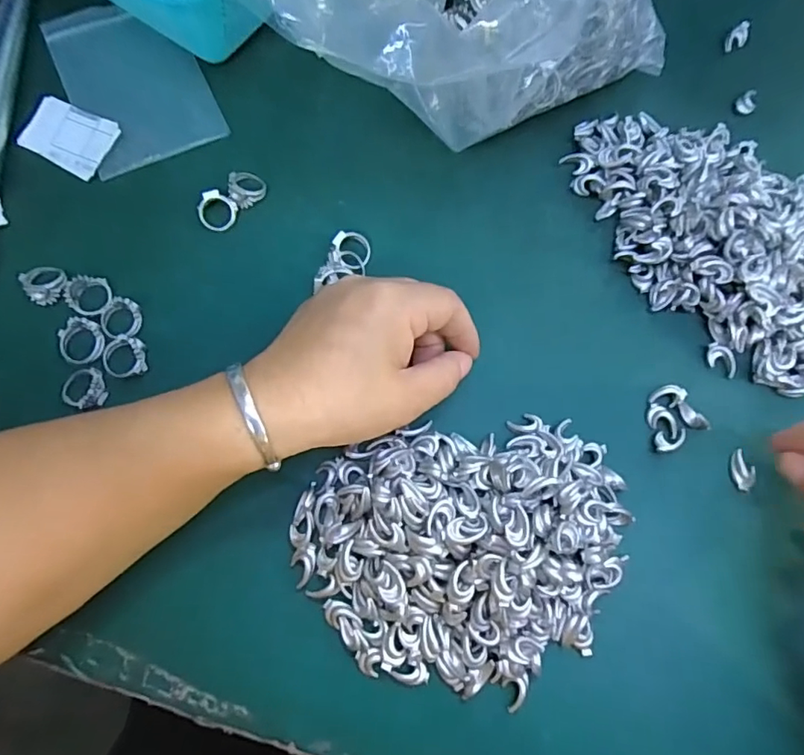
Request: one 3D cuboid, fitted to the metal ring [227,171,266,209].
[{"bbox_3d":[-0.090,-0.110,0.307,0.019,0.007,0.022,-1,75,-2],"label":"metal ring"}]

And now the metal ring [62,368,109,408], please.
[{"bbox_3d":[-0.165,0.006,0.275,0.020,0.007,0.021,1,75,-2],"label":"metal ring"}]

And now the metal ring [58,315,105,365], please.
[{"bbox_3d":[-0.170,-0.020,0.279,0.022,0.005,0.025,-11,100,-6],"label":"metal ring"}]

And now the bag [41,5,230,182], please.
[{"bbox_3d":[-0.170,-0.190,0.335,0.080,0.010,0.131,-25,77,-8],"label":"bag"}]

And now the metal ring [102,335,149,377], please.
[{"bbox_3d":[-0.148,-0.011,0.279,0.021,0.008,0.021,1,75,-2],"label":"metal ring"}]

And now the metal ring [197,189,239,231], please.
[{"bbox_3d":[-0.105,-0.095,0.302,0.021,0.004,0.021,-6,107,-18],"label":"metal ring"}]

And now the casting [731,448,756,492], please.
[{"bbox_3d":[0.180,0.049,0.277,0.011,0.004,0.021,3,75,-1],"label":"casting"}]

